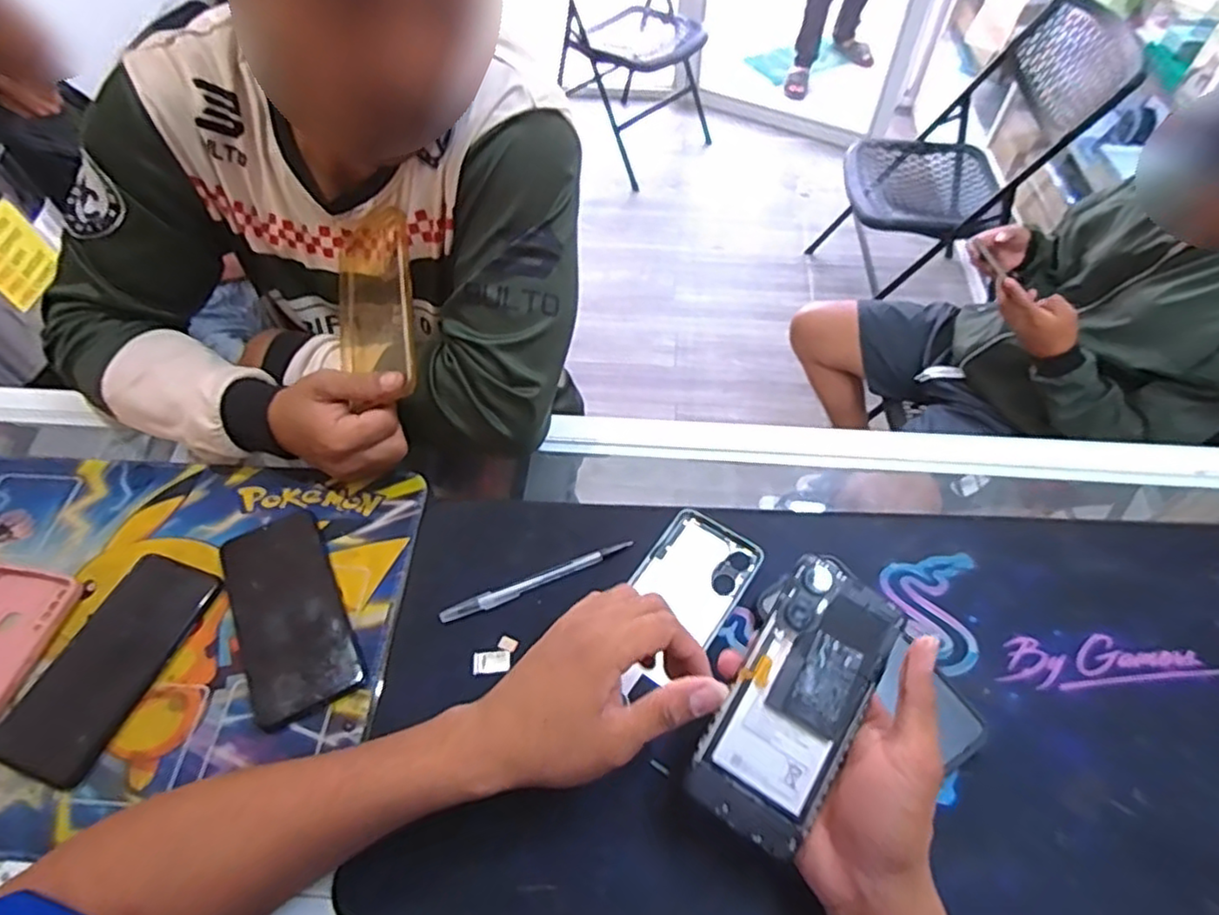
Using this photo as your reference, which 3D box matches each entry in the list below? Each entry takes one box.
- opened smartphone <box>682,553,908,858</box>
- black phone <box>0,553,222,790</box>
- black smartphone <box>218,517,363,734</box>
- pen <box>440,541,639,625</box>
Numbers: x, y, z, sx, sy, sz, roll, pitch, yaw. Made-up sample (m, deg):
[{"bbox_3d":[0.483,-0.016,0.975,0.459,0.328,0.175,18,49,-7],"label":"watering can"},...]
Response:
[{"bbox_3d":[0.113,0.142,0.395,0.070,0.013,0.158,28,73,19],"label":"opened smartphone"},{"bbox_3d":[-0.361,0.147,0.483,0.074,0.010,0.157,14,56,11],"label":"black phone"},{"bbox_3d":[-0.246,0.114,0.506,0.074,0.013,0.167,-25,58,-16],"label":"black smartphone"},{"bbox_3d":[-0.055,0.096,0.525,0.160,0.010,0.014,-20,57,-13],"label":"pen"}]

